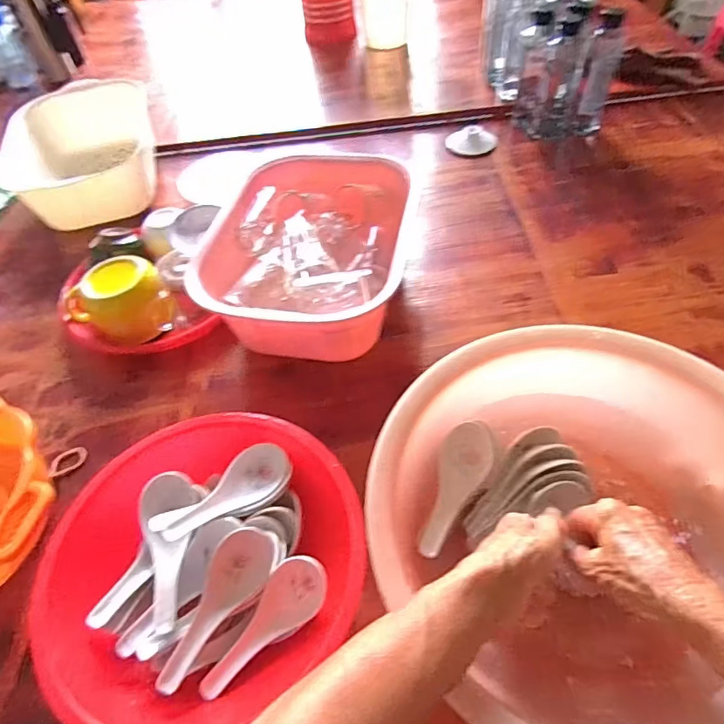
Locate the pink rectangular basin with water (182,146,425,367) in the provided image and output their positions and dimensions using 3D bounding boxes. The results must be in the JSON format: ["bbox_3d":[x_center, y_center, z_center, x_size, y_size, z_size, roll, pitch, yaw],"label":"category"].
[{"bbox_3d":[-0.065,-0.126,0.612,0.227,0.122,0.266,2,53,8],"label":"pink rectangular basin with water"}]

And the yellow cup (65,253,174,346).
[{"bbox_3d":[-0.305,-0.077,0.616,0.110,0.074,0.115,-3,53,4],"label":"yellow cup"}]

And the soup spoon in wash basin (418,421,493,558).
[{"bbox_3d":[0.085,0.114,0.441,0.044,0.032,0.126,12,55,15],"label":"soup spoon in wash basin"}]

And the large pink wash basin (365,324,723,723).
[{"bbox_3d":[0.169,0.126,0.400,0.312,0.110,0.300,-3,53,4],"label":"large pink wash basin"}]

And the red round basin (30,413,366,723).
[{"bbox_3d":[-0.131,0.166,0.423,0.246,0.084,0.236,-3,53,4],"label":"red round basin"}]

